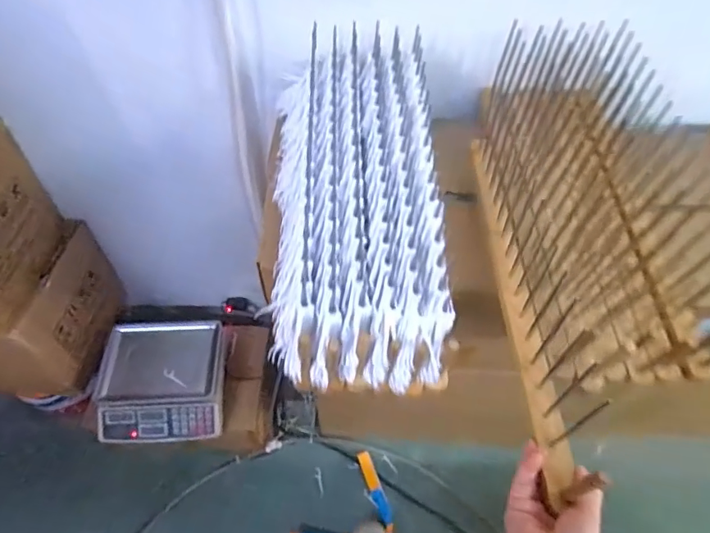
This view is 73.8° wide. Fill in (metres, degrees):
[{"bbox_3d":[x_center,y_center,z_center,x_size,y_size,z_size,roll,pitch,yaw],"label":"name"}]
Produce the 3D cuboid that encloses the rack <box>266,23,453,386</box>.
[{"bbox_3d":[0.001,-0.102,0.613,0.196,0.105,0.508,0,55,-1],"label":"rack"}]

